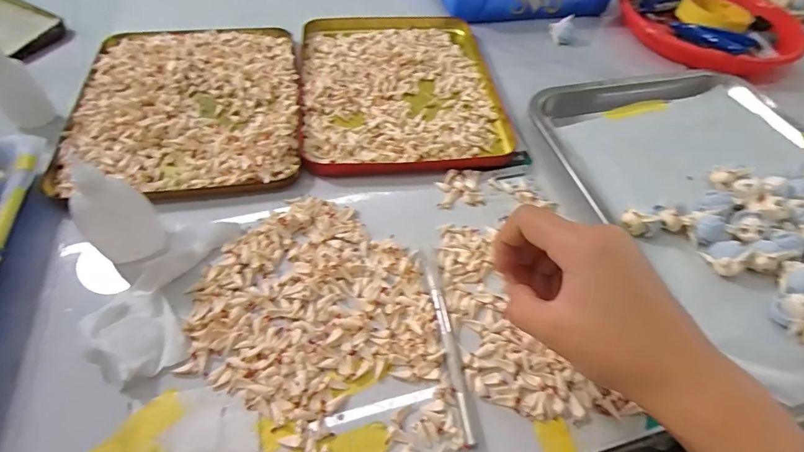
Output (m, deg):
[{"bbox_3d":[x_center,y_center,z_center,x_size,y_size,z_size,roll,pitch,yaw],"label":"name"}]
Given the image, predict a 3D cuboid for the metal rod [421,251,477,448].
[{"bbox_3d":[0.031,0.075,0.291,0.009,0.004,0.134,-6,54,-9],"label":"metal rod"}]

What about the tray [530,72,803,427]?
[{"bbox_3d":[0.295,-0.021,0.369,0.258,0.028,0.353,-15,55,-15],"label":"tray"}]

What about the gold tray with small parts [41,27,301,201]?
[{"bbox_3d":[-0.207,-0.125,0.414,0.200,0.017,0.249,-6,53,-8],"label":"gold tray with small parts"}]

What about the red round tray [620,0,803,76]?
[{"bbox_3d":[0.394,-0.266,0.555,0.201,0.034,0.201,2,53,-3],"label":"red round tray"}]

